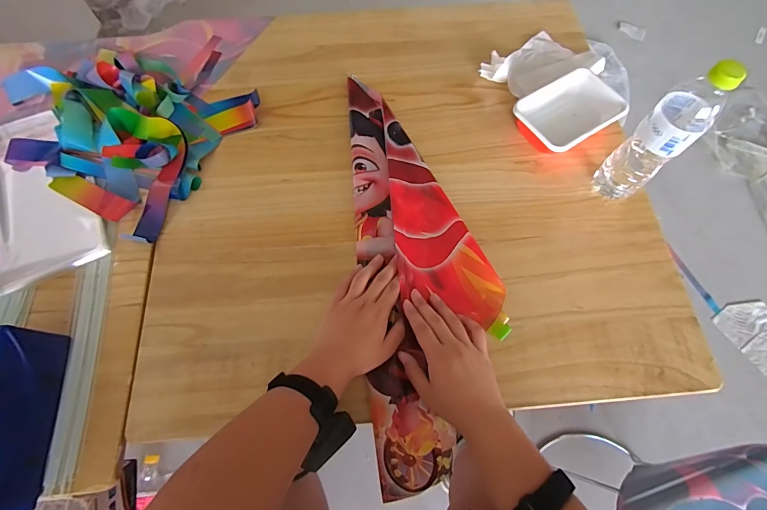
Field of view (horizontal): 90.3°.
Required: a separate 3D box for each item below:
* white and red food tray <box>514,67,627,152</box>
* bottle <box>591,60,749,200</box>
[{"bbox_3d":[0.319,-0.242,0.640,0.187,0.040,0.117,-33,71,-12],"label":"white and red food tray"},{"bbox_3d":[0.362,-0.151,0.505,0.061,0.213,0.066,-41,72,-14],"label":"bottle"}]

